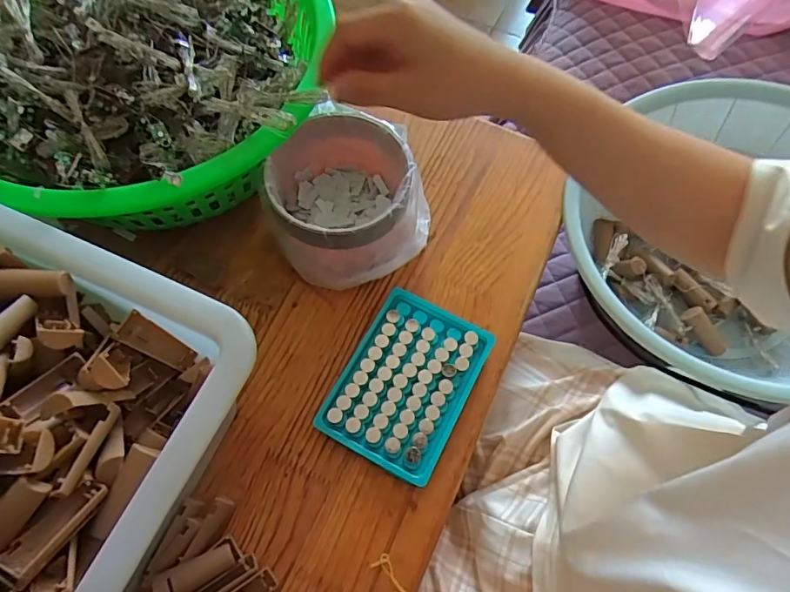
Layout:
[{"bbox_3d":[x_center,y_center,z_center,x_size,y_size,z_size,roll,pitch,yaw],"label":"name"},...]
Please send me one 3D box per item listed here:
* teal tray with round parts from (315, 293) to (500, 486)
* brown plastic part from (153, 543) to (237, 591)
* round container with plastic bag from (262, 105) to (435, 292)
[{"bbox_3d":[0.009,0.066,0.403,0.097,0.014,0.134,27,65,10],"label":"teal tray with round parts"},{"bbox_3d":[-0.130,0.180,0.329,0.050,0.007,0.020,-19,66,-26],"label":"brown plastic part"},{"bbox_3d":[-0.043,-0.080,0.431,0.117,0.085,0.123,1,64,-3],"label":"round container with plastic bag"}]

